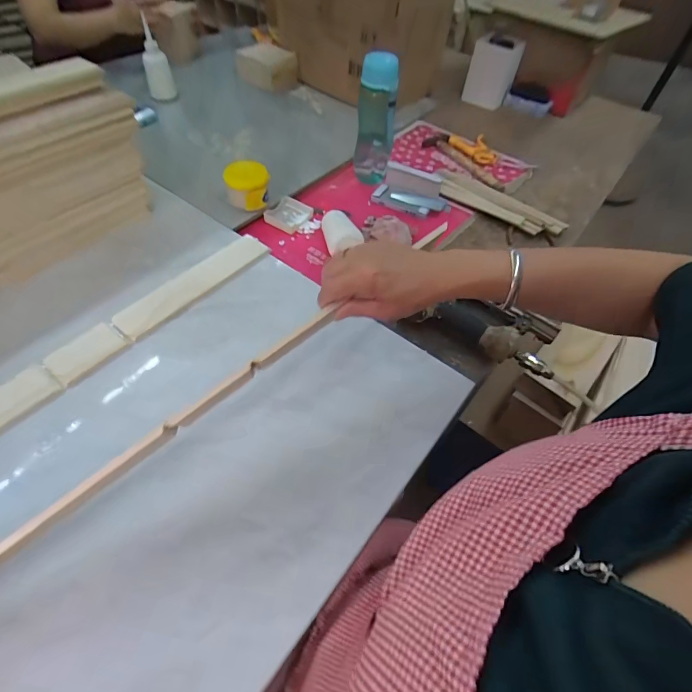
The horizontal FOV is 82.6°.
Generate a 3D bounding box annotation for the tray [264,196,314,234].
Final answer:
[{"bbox_3d":[-0.119,-0.268,0.796,0.079,0.020,0.078,29,56,15],"label":"tray"}]

